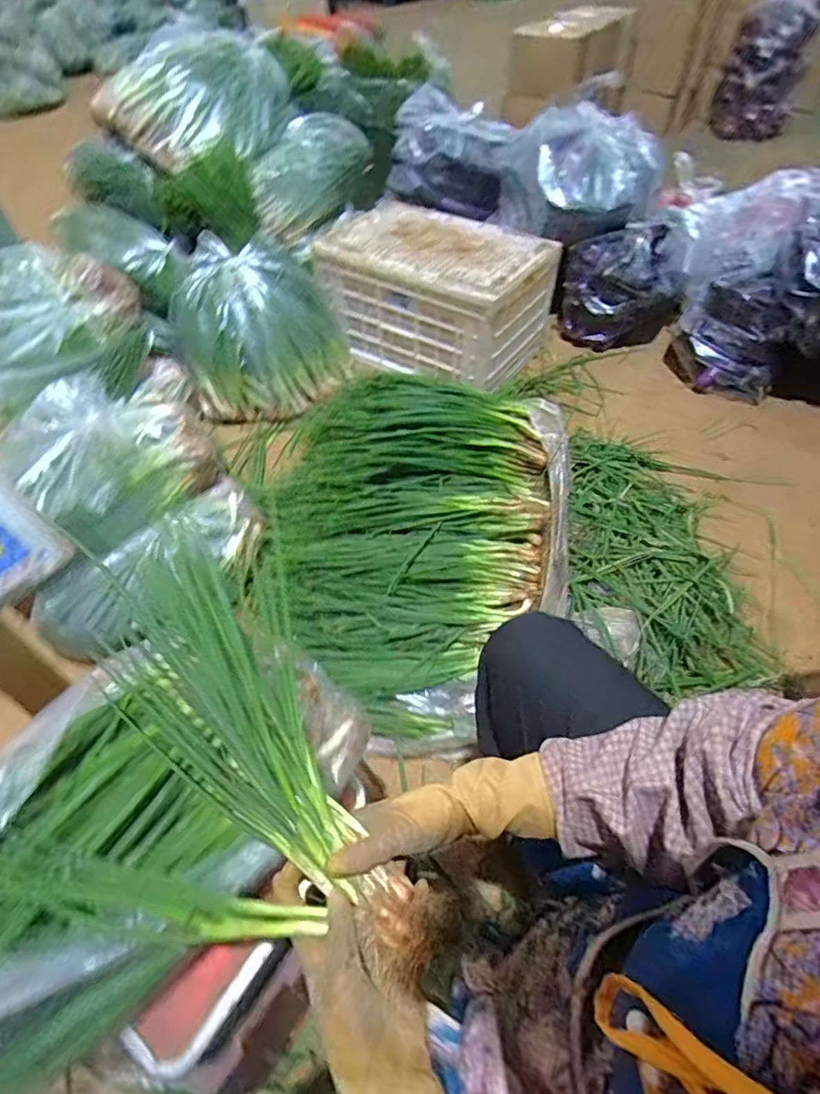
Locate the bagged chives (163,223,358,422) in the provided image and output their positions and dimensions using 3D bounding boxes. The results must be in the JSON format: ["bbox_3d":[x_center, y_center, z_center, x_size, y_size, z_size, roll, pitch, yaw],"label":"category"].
[{"bbox_3d":[-0.376,-0.545,1.346,0.419,0.295,0.310,-11,52,-8],"label":"bagged chives"}]

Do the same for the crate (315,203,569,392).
[{"bbox_3d":[0.069,-0.686,1.462,0.549,0.263,0.345,27,56,21],"label":"crate"}]

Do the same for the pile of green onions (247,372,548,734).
[{"bbox_3d":[-0.017,-0.027,0.989,0.531,0.095,0.580,9,79,-1],"label":"pile of green onions"}]

